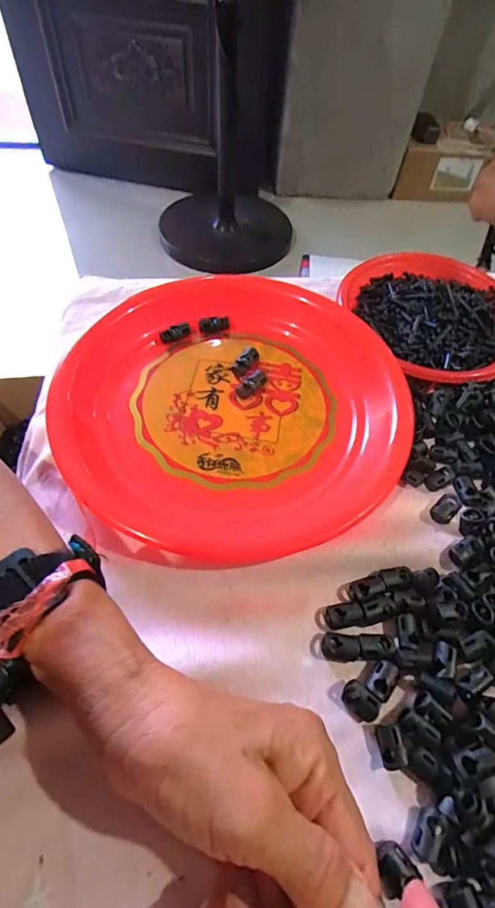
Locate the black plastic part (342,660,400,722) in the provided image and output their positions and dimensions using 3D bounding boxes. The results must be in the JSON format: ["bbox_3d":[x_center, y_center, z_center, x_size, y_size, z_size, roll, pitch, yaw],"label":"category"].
[{"bbox_3d":[0.068,0.128,0.241,0.034,0.010,0.020,-37,65,-24],"label":"black plastic part"}]

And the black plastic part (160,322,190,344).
[{"bbox_3d":[-0.062,-0.104,0.381,0.026,0.010,0.009,-27,62,-19],"label":"black plastic part"}]

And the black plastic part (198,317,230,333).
[{"bbox_3d":[-0.029,-0.116,0.392,0.028,0.010,0.010,-13,58,-11],"label":"black plastic part"}]

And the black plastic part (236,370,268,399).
[{"bbox_3d":[0.004,-0.055,0.352,0.013,0.007,0.031,37,62,20],"label":"black plastic part"}]

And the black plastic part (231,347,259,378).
[{"bbox_3d":[-0.002,-0.075,0.361,0.012,0.006,0.028,34,74,18],"label":"black plastic part"}]

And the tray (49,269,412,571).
[{"bbox_3d":[-0.013,-0.048,0.339,0.252,0.023,0.256,-2,56,-4],"label":"tray"}]

